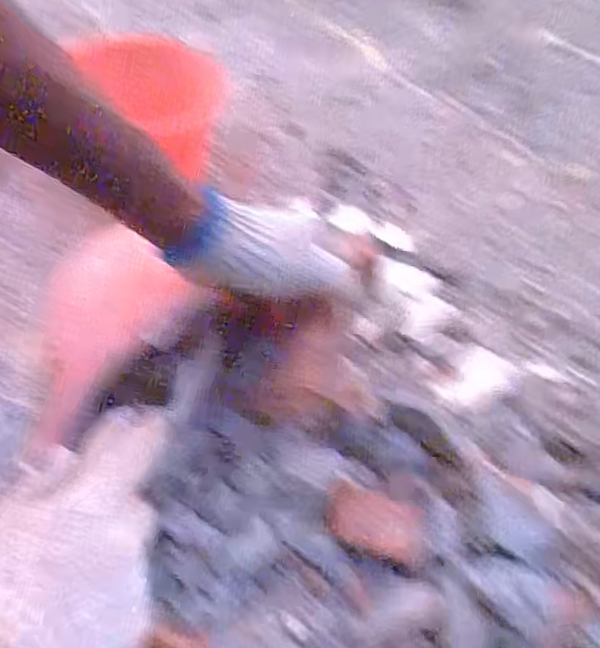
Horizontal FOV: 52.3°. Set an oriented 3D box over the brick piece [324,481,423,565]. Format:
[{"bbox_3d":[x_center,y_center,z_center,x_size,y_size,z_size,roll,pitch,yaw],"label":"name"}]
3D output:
[{"bbox_3d":[0.059,0.161,0.492,0.083,0.009,0.045,17,64,15],"label":"brick piece"}]

